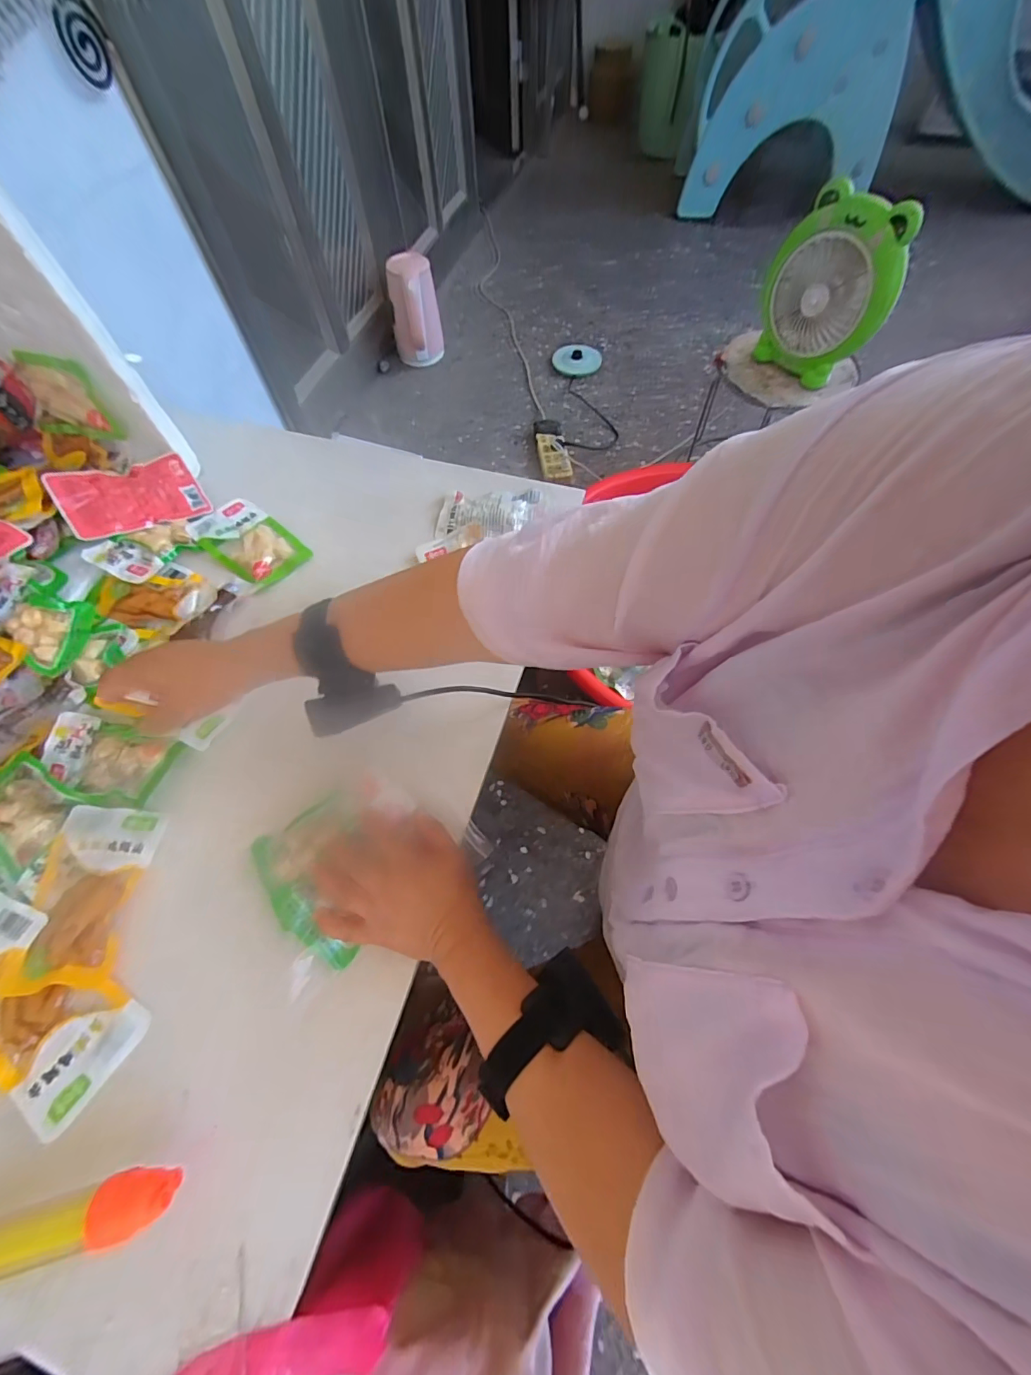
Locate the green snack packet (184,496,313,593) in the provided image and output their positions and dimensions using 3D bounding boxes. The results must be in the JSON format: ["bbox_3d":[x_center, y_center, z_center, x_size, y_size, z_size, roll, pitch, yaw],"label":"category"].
[{"bbox_3d":[-0.319,-0.176,0.565,0.158,0.011,0.082,39,71,19],"label":"green snack packet"}]

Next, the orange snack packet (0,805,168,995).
[{"bbox_3d":[-0.353,0.168,0.386,0.082,0.013,0.136,2,63,3],"label":"orange snack packet"}]

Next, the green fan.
[{"bbox_3d":[0.582,-0.751,0.898,0.094,0.264,0.232,-25,65,-10],"label":"green fan"}]

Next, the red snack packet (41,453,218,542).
[{"bbox_3d":[-0.448,-0.225,0.554,0.137,0.010,0.078,-30,97,-32],"label":"red snack packet"}]

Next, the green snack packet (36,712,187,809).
[{"bbox_3d":[-0.376,0.064,0.433,0.119,0.014,0.064,14,65,9],"label":"green snack packet"}]

